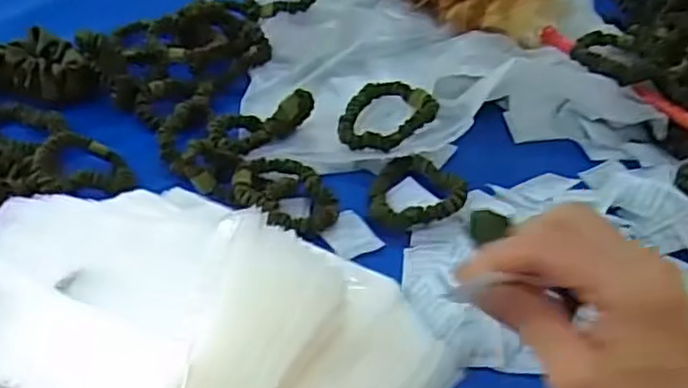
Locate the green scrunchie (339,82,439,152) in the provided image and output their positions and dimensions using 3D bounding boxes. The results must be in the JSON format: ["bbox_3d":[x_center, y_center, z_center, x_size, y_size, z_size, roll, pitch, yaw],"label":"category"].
[{"bbox_3d":[0.035,-0.064,0.545,0.072,0.035,0.069,7,46,0],"label":"green scrunchie"}]

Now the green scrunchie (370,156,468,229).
[{"bbox_3d":[0.054,-0.001,0.501,0.069,0.011,0.070,6,40,30],"label":"green scrunchie"}]

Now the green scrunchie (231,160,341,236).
[{"bbox_3d":[-0.044,-0.001,0.489,0.060,0.021,0.075,-18,45,-23],"label":"green scrunchie"}]

